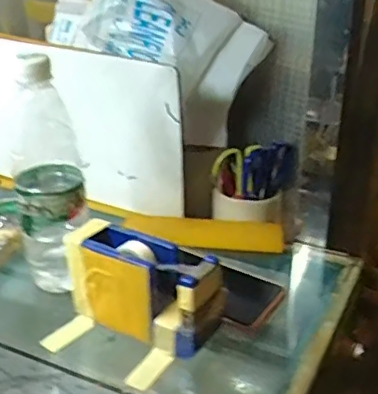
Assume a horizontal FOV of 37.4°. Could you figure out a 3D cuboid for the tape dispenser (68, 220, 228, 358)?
[{"bbox_3d":[-0.041,0.079,0.479,0.137,0.081,0.054,15,30,29],"label":"tape dispenser"}]

